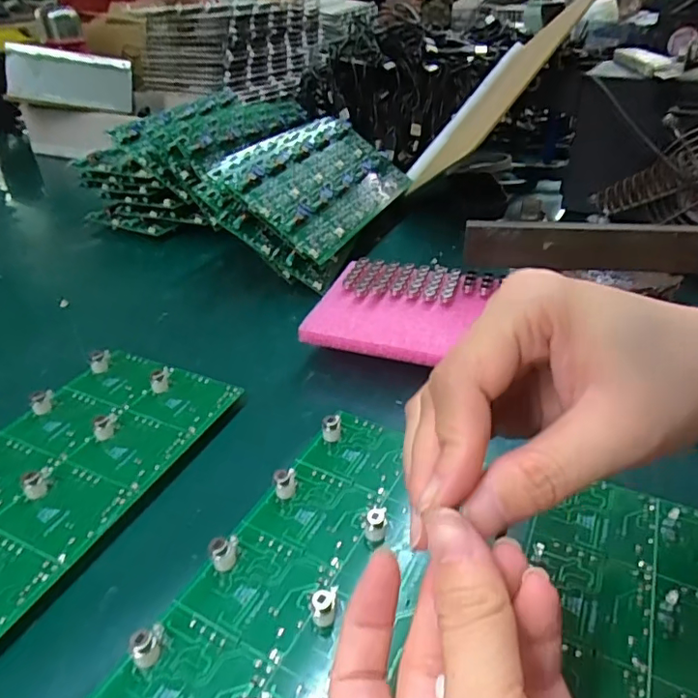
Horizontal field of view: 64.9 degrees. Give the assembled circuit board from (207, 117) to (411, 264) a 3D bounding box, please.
[{"bbox_3d":[-0.026,-0.163,0.521,0.118,0.012,0.206,42,45,-2],"label":"assembled circuit board"}]

